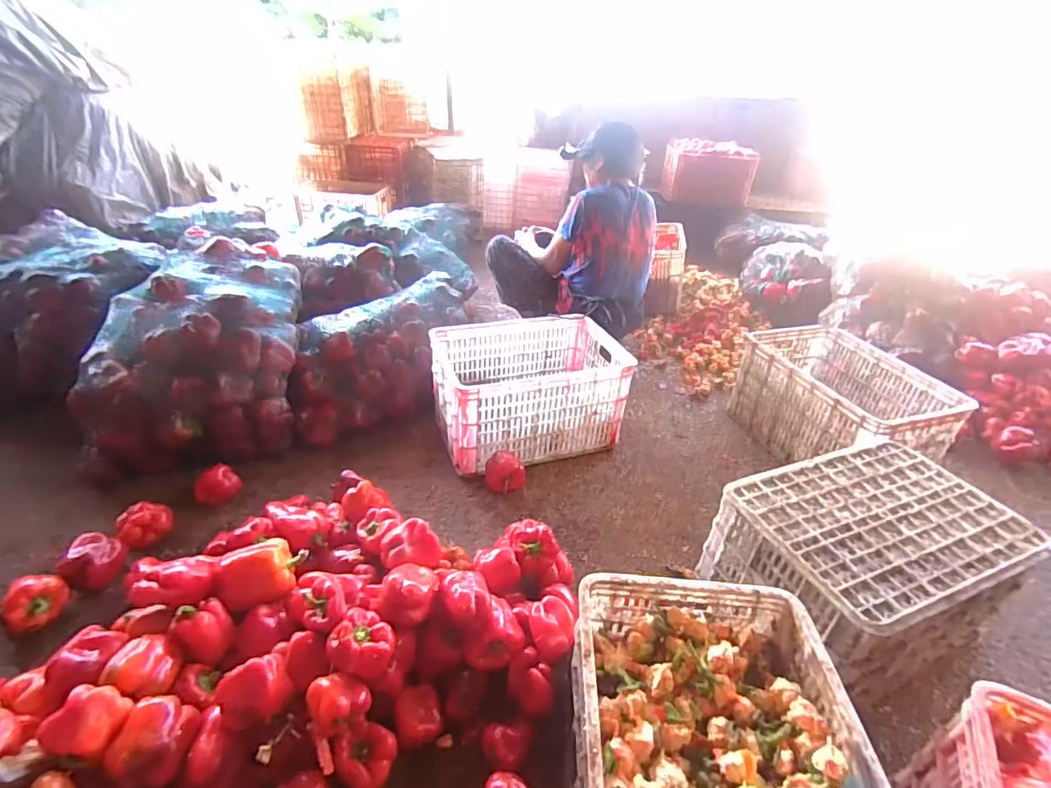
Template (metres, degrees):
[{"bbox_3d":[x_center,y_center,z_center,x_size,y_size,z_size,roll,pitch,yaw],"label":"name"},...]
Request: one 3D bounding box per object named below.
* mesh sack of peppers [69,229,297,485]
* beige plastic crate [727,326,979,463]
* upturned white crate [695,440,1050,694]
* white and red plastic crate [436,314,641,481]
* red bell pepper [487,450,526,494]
[{"bbox_3d":[-0.885,-0.140,1.434,0.452,0.352,0.662,-3,34,-10],"label":"mesh sack of peppers"},{"bbox_3d":[0.918,0.035,1.545,0.358,0.281,0.534,-10,36,-21],"label":"beige plastic crate"},{"bbox_3d":[0.666,0.328,1.020,0.497,0.243,0.350,-10,36,-20],"label":"upturned white crate"},{"bbox_3d":[0.003,-0.015,1.526,0.524,0.277,0.373,-10,36,-20],"label":"white and red plastic crate"},{"bbox_3d":[-0.051,0.202,1.339,0.103,0.084,0.090,4,33,1],"label":"red bell pepper"}]

